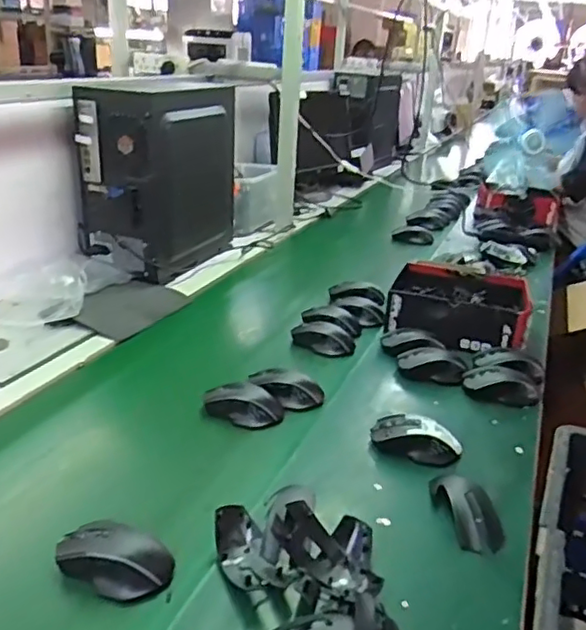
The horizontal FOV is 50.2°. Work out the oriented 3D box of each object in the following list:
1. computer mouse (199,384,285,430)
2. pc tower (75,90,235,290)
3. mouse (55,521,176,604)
[{"bbox_3d":[-0.074,0.129,0.905,0.116,0.038,0.060,13,23,22],"label":"computer mouse"},{"bbox_3d":[-0.278,-0.317,1.419,0.183,0.373,0.383,14,23,23],"label":"pc tower"},{"bbox_3d":[-0.178,0.244,0.627,0.116,0.044,0.060,10,22,16],"label":"mouse"}]

